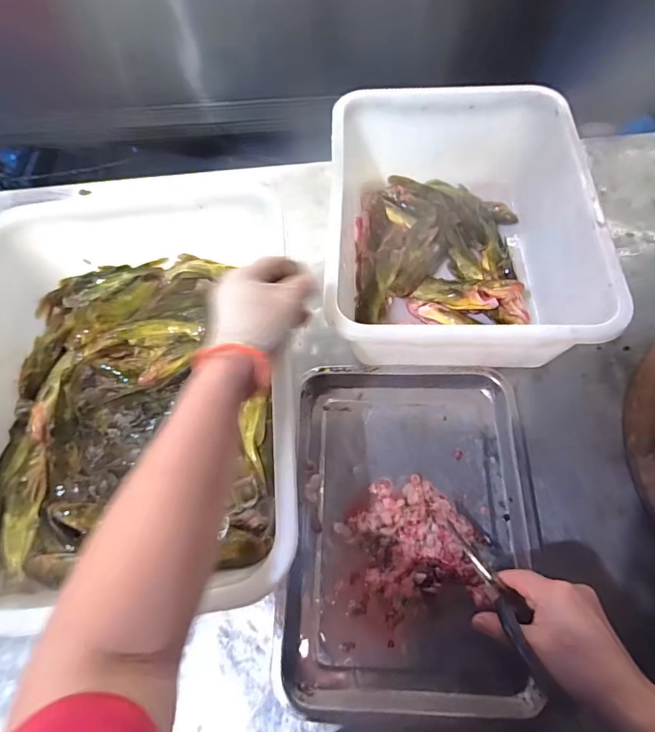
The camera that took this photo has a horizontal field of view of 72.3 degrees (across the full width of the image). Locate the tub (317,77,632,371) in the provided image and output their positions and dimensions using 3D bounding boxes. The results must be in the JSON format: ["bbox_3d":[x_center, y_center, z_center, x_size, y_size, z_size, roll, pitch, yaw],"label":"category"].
[{"bbox_3d":[0.155,-0.172,0.574,0.287,0.142,0.365,2,63,4],"label":"tub"}]

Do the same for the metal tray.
[{"bbox_3d":[0.084,0.161,0.479,0.247,0.028,0.335,2,63,4],"label":"metal tray"}]

